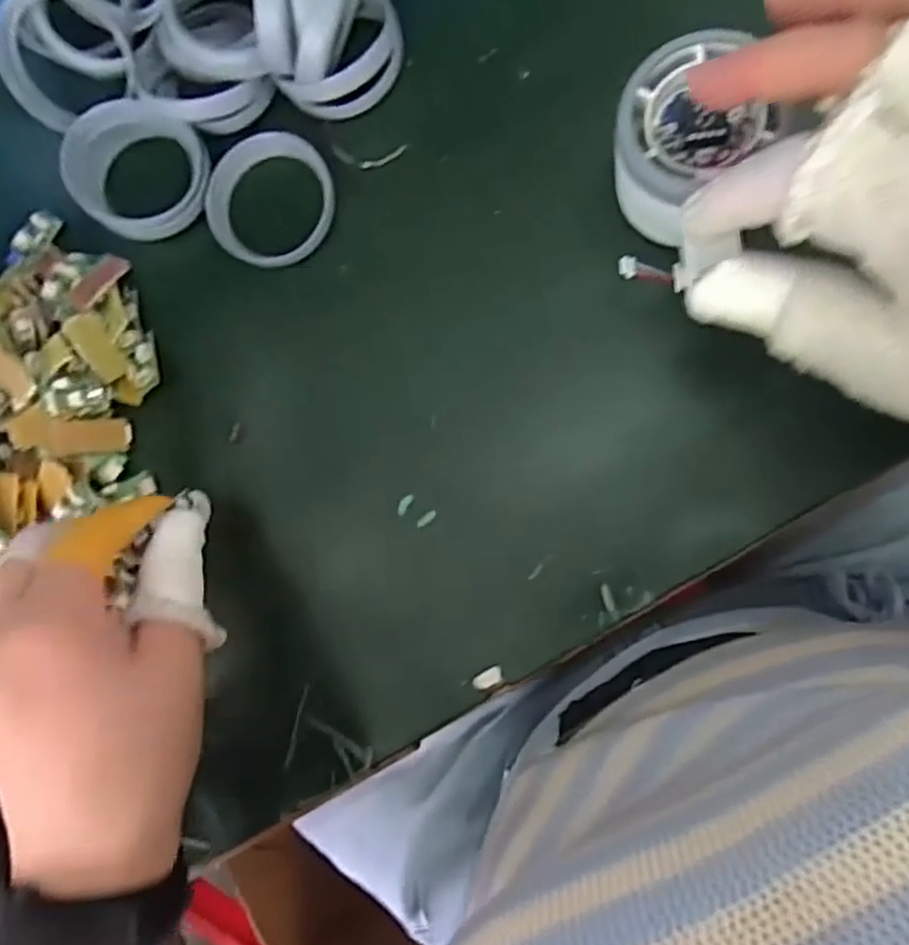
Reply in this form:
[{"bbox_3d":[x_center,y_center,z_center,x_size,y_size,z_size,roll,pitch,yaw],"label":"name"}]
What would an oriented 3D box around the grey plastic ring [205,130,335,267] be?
[{"bbox_3d":[-0.084,-0.125,0.328,0.059,0.005,0.063,-1,87,12],"label":"grey plastic ring"}]

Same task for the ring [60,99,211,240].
[{"bbox_3d":[-0.146,-0.138,0.329,0.061,0.019,0.059,0,85,6],"label":"ring"}]

